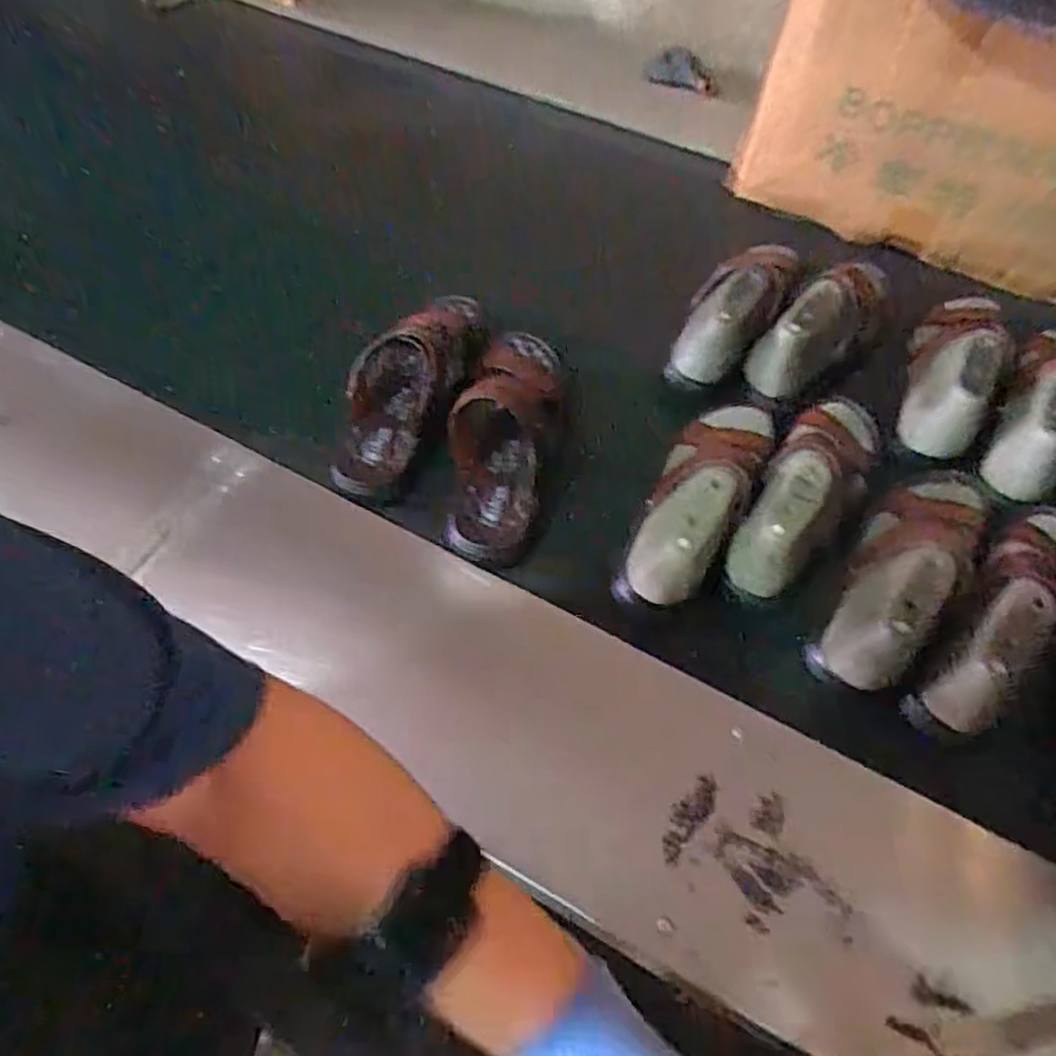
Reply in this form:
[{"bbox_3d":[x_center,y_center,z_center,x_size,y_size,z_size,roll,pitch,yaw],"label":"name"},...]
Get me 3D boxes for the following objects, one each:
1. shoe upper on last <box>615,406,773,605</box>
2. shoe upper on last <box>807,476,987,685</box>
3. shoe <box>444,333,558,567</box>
[{"bbox_3d":[0.177,-0.048,0.708,0.090,0.092,0.266,24,59,12],"label":"shoe upper on last"},{"bbox_3d":[0.374,0.032,0.673,0.083,0.093,0.286,35,62,18],"label":"shoe upper on last"},{"bbox_3d":[-0.024,-0.113,0.744,0.087,0.082,0.281,8,57,2],"label":"shoe"}]

